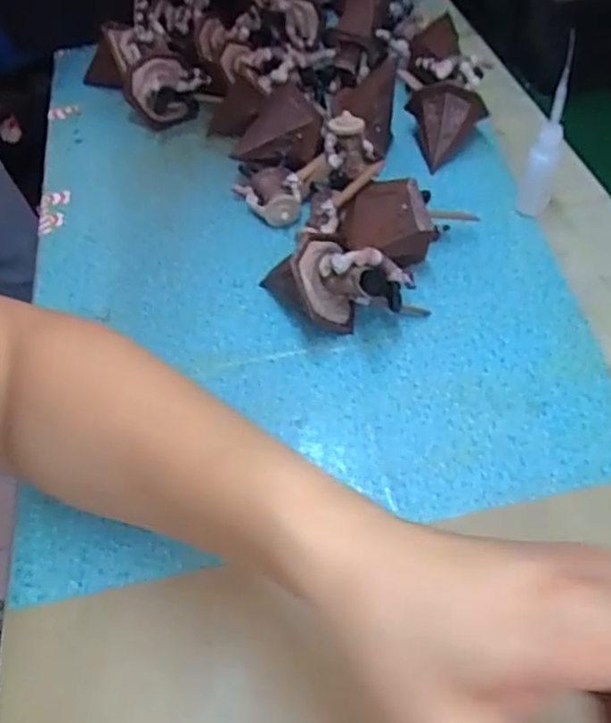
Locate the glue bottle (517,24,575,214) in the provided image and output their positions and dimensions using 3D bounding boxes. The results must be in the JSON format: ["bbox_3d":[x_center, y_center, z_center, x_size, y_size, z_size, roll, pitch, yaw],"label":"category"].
[{"bbox_3d":[0.168,-0.157,0.462,0.023,0.120,0.024,13,53,15],"label":"glue bottle"}]

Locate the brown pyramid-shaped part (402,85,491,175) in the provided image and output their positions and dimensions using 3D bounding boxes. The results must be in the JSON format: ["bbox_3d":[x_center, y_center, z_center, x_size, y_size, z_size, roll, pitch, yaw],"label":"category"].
[{"bbox_3d":[0.110,-0.187,0.546,0.062,0.049,0.064,-2,50,3],"label":"brown pyramid-shaped part"}]

